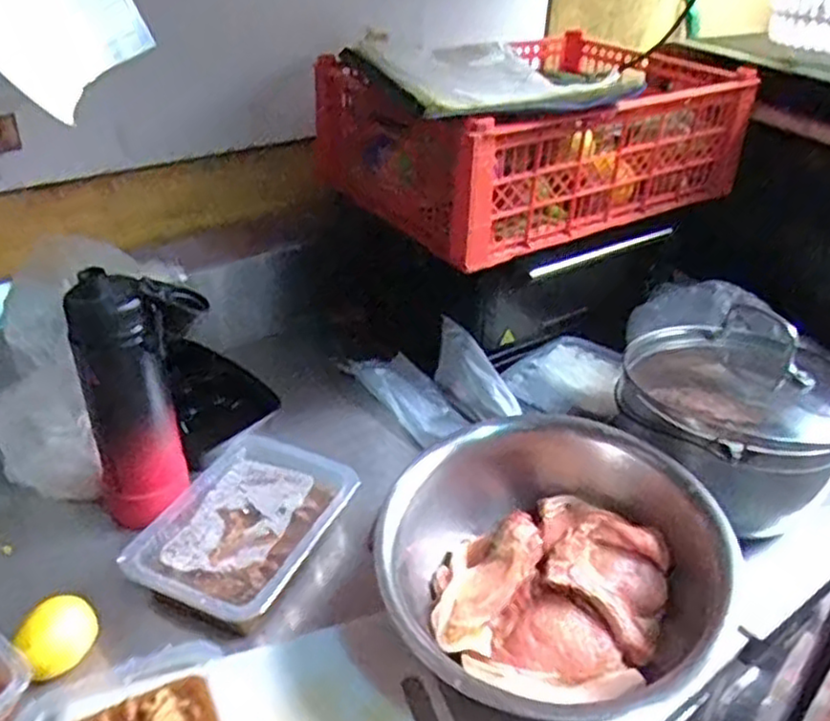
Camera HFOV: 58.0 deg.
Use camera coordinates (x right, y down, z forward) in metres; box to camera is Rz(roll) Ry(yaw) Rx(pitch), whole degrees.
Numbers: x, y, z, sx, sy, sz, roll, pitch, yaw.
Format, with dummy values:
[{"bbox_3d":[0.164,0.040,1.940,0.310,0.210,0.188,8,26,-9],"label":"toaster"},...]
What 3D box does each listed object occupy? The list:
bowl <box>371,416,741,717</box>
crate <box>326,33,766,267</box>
[{"bbox_3d":[0.100,0.165,0.604,0.249,0.108,0.259,2,33,-2],"label":"bowl"},{"bbox_3d":[0.143,-0.276,0.910,0.460,0.154,0.319,-15,38,-25],"label":"crate"}]

